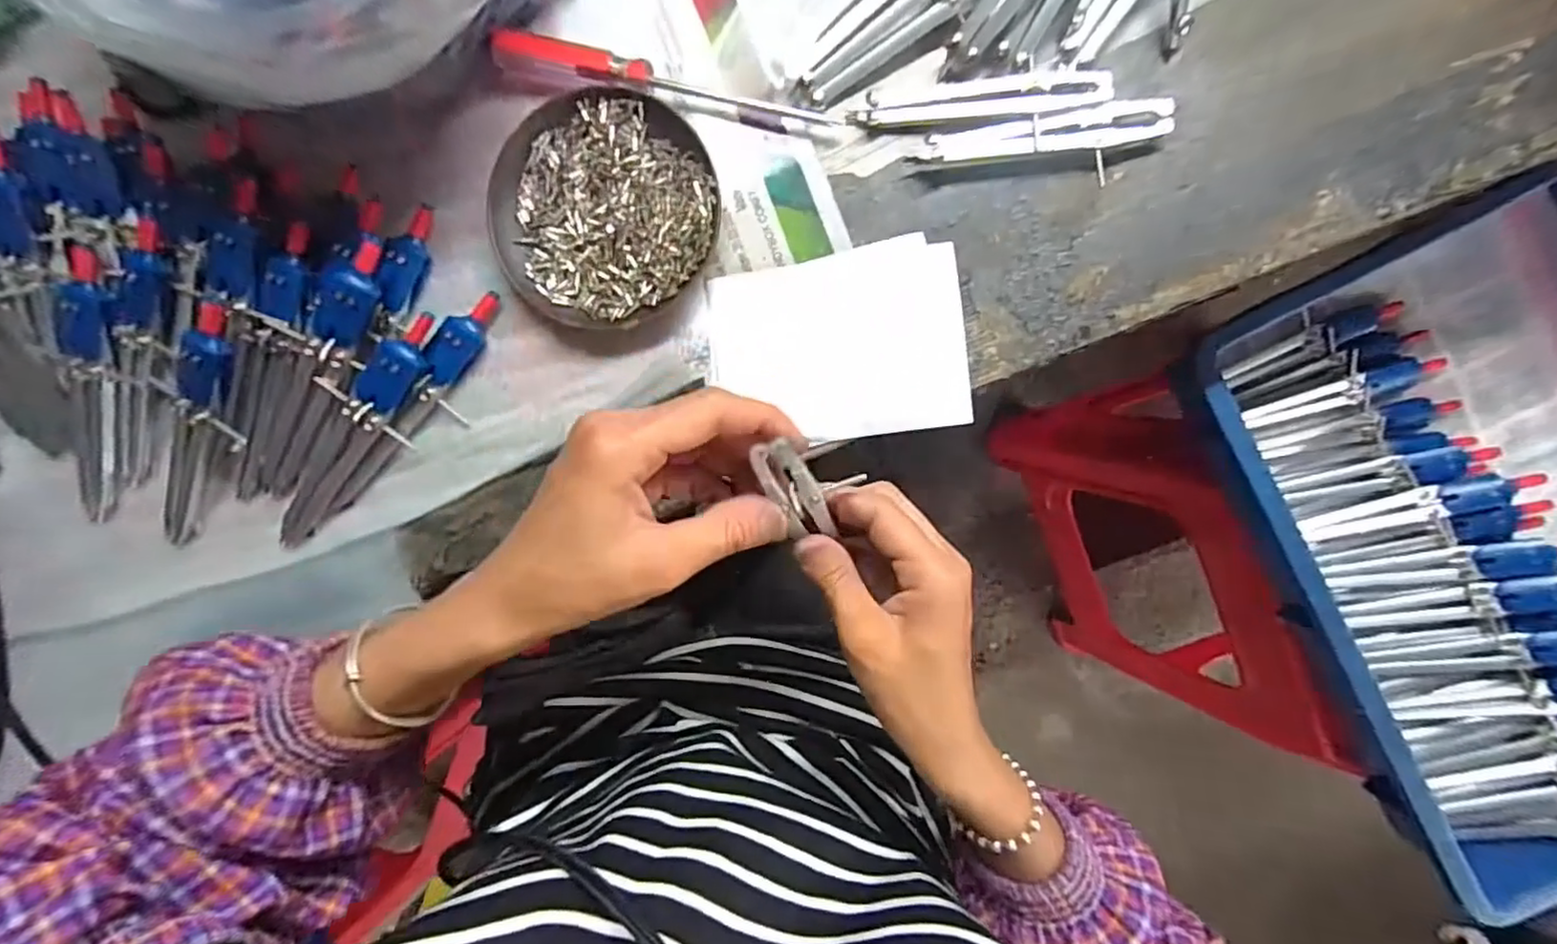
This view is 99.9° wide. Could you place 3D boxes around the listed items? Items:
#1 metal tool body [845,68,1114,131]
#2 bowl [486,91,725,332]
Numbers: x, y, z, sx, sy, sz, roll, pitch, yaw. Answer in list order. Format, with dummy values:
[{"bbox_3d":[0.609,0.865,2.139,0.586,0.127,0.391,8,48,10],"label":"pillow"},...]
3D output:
[{"bbox_3d":[0.100,-0.185,0.325,0.123,0.008,0.021,-3,94,3],"label":"metal tool body"},{"bbox_3d":[-0.091,-0.134,0.338,0.116,0.018,0.114,0,94,3],"label":"bowl"}]

